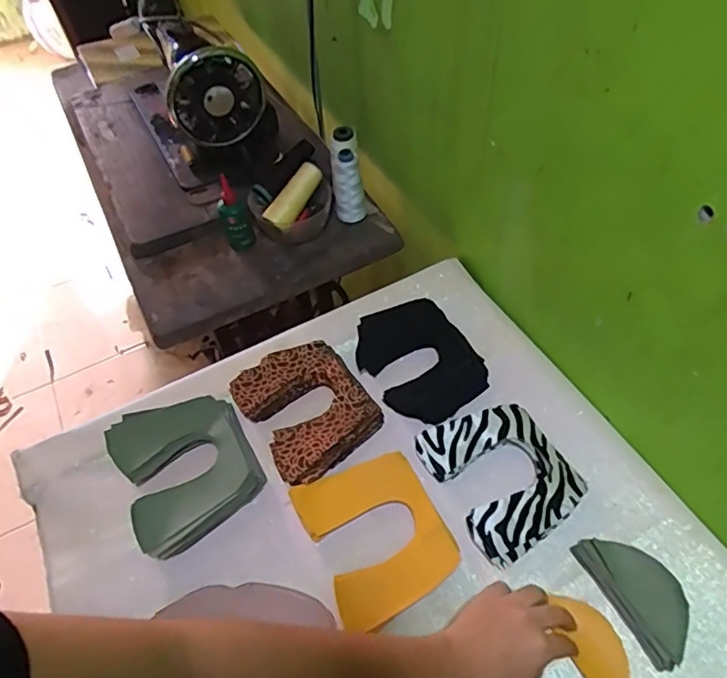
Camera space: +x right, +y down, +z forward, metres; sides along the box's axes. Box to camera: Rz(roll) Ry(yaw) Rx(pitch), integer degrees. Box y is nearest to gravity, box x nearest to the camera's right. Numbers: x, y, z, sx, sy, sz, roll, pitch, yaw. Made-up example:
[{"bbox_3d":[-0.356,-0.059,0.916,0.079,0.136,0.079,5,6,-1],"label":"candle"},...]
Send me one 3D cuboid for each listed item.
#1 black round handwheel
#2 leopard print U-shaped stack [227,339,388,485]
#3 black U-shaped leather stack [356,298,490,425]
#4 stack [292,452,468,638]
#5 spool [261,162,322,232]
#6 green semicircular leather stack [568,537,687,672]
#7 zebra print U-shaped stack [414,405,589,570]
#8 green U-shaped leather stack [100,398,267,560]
[{"bbox_3d":[-0.208,-0.340,0.804,0.126,0.129,0.051,-26,55,-15],"label":"black round handwheel"},{"bbox_3d":[-0.064,0.079,0.661,0.129,0.034,0.156,-30,55,-16],"label":"leopard print U-shaped stack"},{"bbox_3d":[0.066,0.023,0.692,0.121,0.031,0.151,-27,54,-14],"label":"black U-shaped leather stack"},{"bbox_3d":[0.014,0.195,0.569,0.123,0.027,0.149,-23,54,-12],"label":"stack"},{"bbox_3d":[-0.100,-0.209,0.832,0.030,0.045,0.116,31,81,26],"label":"spool"},{"bbox_3d":[0.251,0.230,0.519,0.056,0.024,0.114,-25,54,-13],"label":"green semicircular leather stack"},{"bbox_3d":[0.145,0.140,0.597,0.126,0.032,0.150,-26,54,-14],"label":"zebra print U-shaped stack"},{"bbox_3d":[-0.191,0.137,0.618,0.135,0.044,0.157,-27,54,-14],"label":"green U-shaped leather stack"}]

